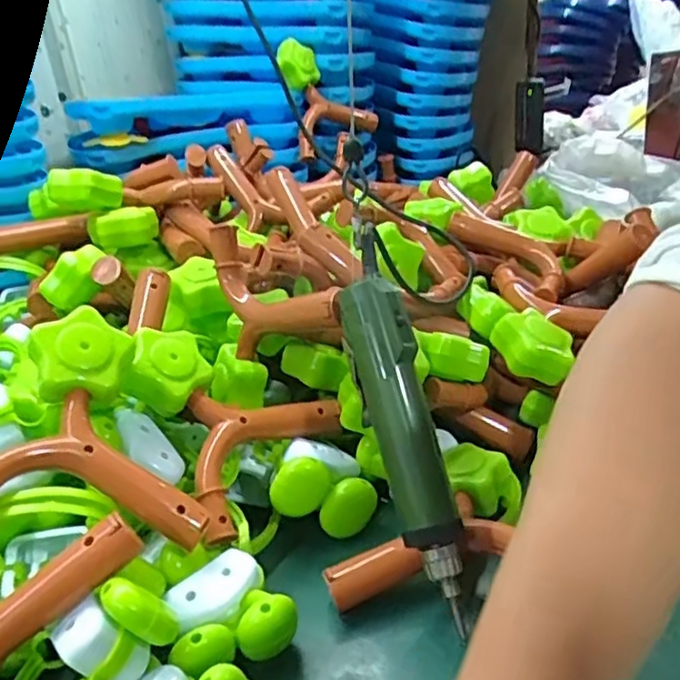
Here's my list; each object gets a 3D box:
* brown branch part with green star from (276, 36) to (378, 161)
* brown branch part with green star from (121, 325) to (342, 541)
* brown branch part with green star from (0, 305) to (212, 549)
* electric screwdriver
[{"bbox_3d":[-0.015,-0.332,0.903,0.063,0.149,0.135,16,33,42],"label":"brown branch part with green star"},{"bbox_3d":[-0.100,0.074,0.512,0.043,0.170,0.143,-39,26,45],"label":"brown branch part with green star"},{"bbox_3d":[-0.179,0.068,0.438,0.154,0.128,0.119,-14,25,-15],"label":"brown branch part with green star"},{"bbox_3d":[0.042,0.053,0.468,0.040,0.259,0.040,-12,-12,-12],"label":"electric screwdriver"}]

